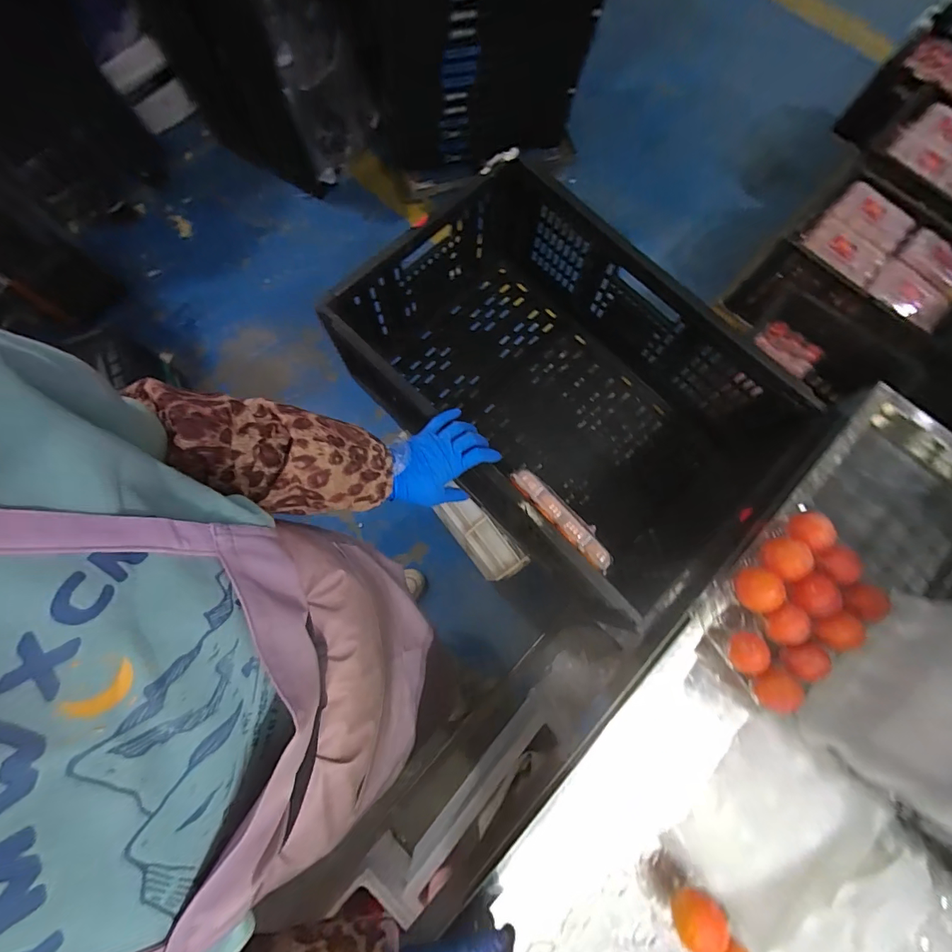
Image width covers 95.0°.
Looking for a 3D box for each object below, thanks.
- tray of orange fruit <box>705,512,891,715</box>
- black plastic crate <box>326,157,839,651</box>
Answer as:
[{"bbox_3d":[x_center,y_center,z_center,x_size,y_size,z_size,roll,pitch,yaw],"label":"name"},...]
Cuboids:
[{"bbox_3d":[0.330,0.137,0.450,0.173,0.049,0.140,-38,78,-11],"label":"tray of orange fruit"},{"bbox_3d":[0.122,-0.140,0.689,0.425,0.243,0.610,-42,79,-12],"label":"black plastic crate"}]

